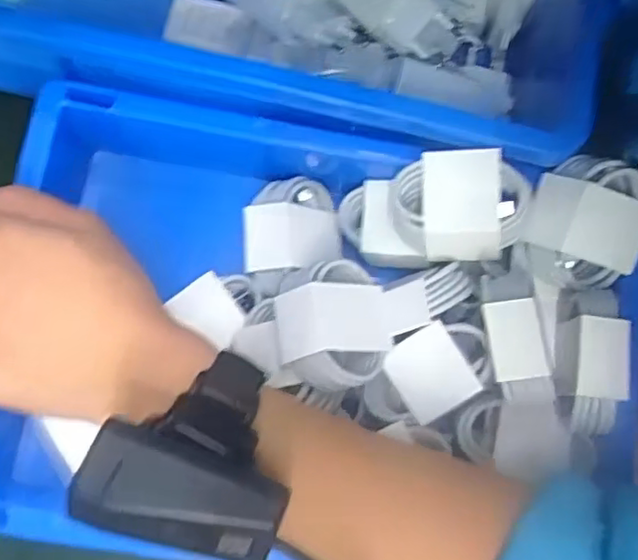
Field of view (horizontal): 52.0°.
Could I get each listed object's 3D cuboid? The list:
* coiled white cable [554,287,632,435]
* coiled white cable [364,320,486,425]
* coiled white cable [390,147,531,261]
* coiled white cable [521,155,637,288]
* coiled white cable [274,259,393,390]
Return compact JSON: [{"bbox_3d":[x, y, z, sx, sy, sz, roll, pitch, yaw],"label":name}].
[{"bbox_3d":[0.124,0.036,0.305,0.025,0.035,0.066,7,79,0],"label":"coiled white cable"},{"bbox_3d":[0.052,0.046,0.319,0.063,0.017,0.039,-32,82,8],"label":"coiled white cable"},{"bbox_3d":[0.069,-0.037,0.323,0.062,0.023,0.052,8,95,9],"label":"coiled white cable"},{"bbox_3d":[0.131,-0.028,0.322,0.054,0.027,0.062,17,100,5],"label":"coiled white cable"},{"bbox_3d":[0.006,0.021,0.316,0.052,0.026,0.061,-7,79,-2],"label":"coiled white cable"}]

